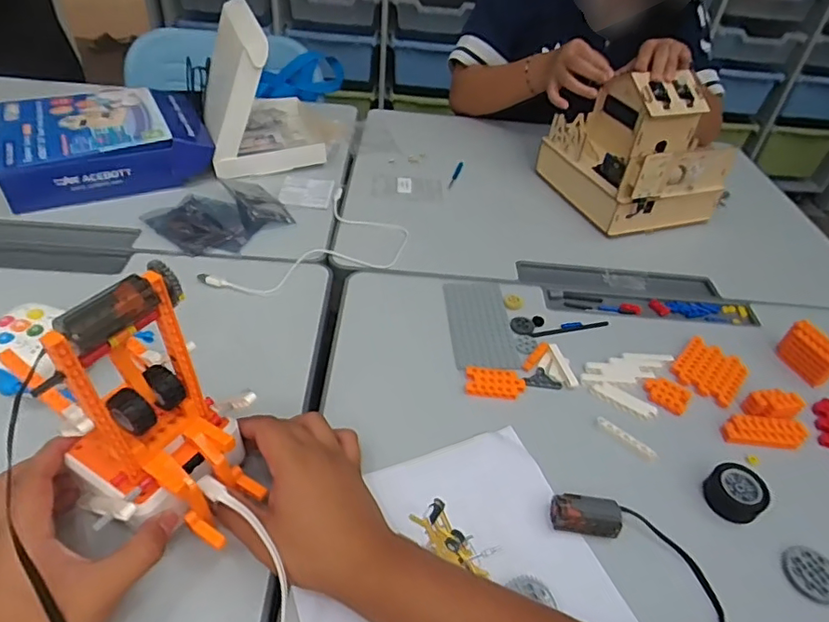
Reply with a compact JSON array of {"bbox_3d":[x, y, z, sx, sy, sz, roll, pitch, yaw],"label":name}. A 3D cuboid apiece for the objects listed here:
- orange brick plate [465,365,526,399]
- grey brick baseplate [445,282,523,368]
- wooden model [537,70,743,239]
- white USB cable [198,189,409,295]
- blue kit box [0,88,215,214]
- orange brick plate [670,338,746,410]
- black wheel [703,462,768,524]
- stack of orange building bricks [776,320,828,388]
[{"bbox_3d":[0.076,0.067,0.510,0.055,0.008,0.033,8,42,2],"label":"orange brick plate"},{"bbox_3d":[0.070,0.014,0.574,0.065,0.007,0.123,-3,47,-4],"label":"grey brick baseplate"},{"bbox_3d":[0.310,-0.232,0.767,0.181,0.152,0.193,-13,46,-20],"label":"wooden model"},{"bbox_3d":[-0.105,-0.069,0.642,0.151,0.009,0.249,25,45,19],"label":"white USB cable"},{"bbox_3d":[-0.419,-0.238,0.746,0.252,0.058,0.227,-17,47,-24],"label":"blue kit box"},{"bbox_3d":[0.297,0.059,0.546,0.060,0.011,0.073,32,48,25],"label":"orange brick plate"},{"bbox_3d":[0.261,0.146,0.441,0.038,0.026,0.041,4,42,-3],"label":"black wheel"},{"bbox_3d":[0.403,0.041,0.554,0.020,0.047,0.055,-4,43,-12],"label":"stack of orange building bricks"}]

